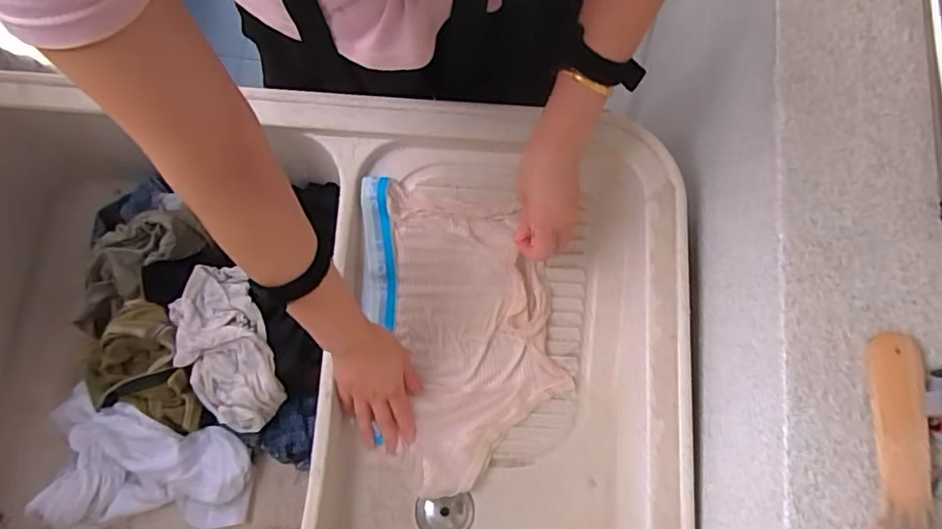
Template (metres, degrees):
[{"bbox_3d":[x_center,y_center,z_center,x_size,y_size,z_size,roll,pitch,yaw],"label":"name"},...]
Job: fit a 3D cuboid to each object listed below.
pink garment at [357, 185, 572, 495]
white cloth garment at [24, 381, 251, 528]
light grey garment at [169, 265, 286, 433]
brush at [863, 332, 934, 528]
[{"bbox_3d":[-0.010,0.067,0.617,0.189,0.066,0.326,-13,77,-4],"label":"pink garment"},{"bbox_3d":[-0.383,0.230,0.656,0.230,0.051,0.153,-2,76,-1],"label":"white cloth garment"},{"bbox_3d":[-0.284,0.099,0.644,0.095,0.048,0.182,-16,77,-4],"label":"light grey garment"},{"bbox_3d":[0.292,0.148,0.371,0.033,0.037,0.202,8,76,1],"label":"brush"}]

